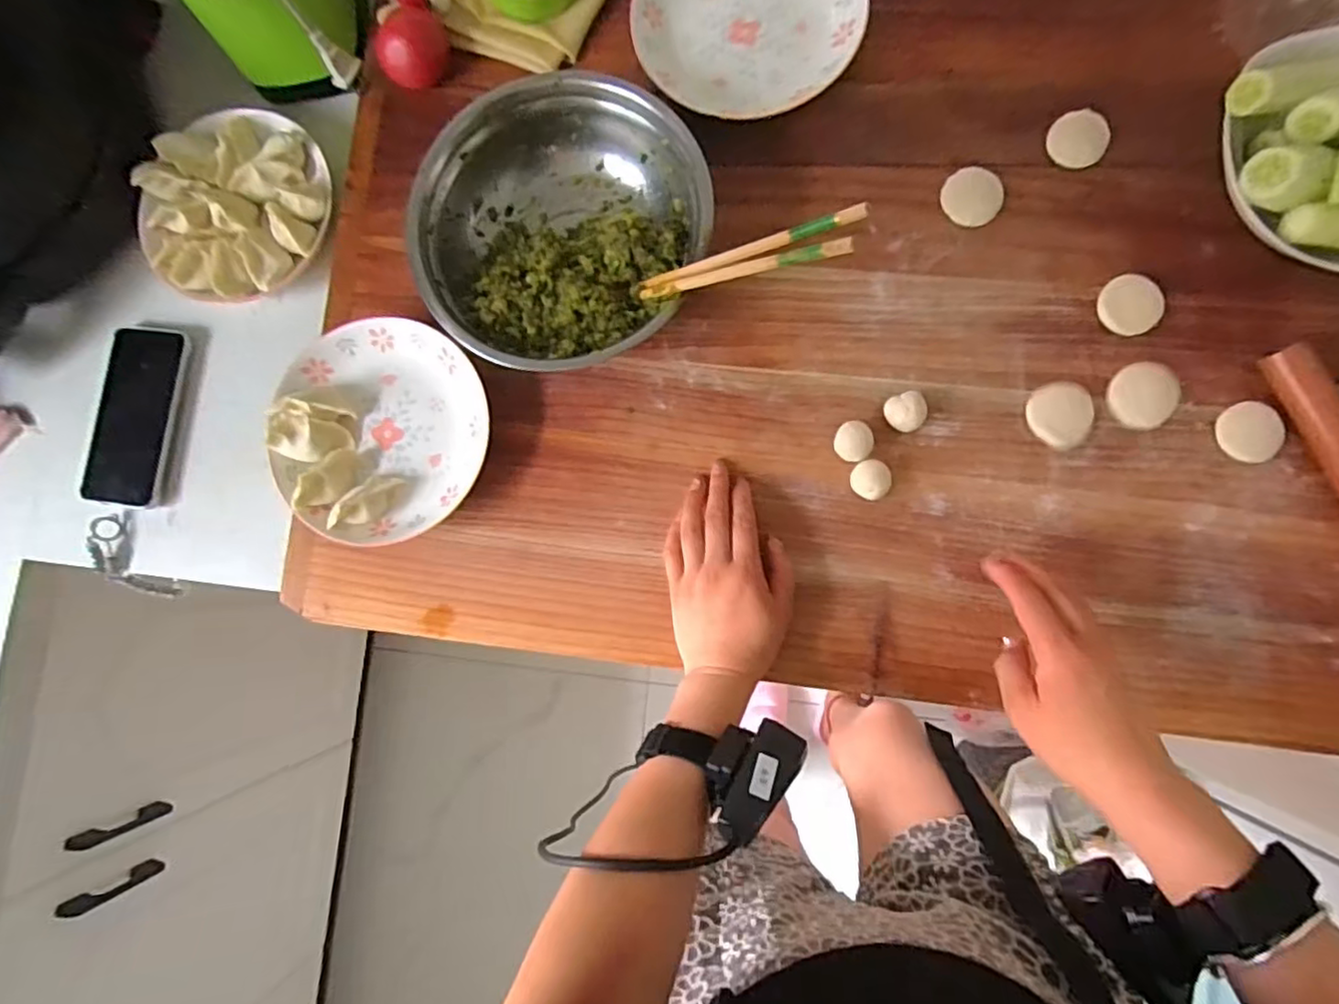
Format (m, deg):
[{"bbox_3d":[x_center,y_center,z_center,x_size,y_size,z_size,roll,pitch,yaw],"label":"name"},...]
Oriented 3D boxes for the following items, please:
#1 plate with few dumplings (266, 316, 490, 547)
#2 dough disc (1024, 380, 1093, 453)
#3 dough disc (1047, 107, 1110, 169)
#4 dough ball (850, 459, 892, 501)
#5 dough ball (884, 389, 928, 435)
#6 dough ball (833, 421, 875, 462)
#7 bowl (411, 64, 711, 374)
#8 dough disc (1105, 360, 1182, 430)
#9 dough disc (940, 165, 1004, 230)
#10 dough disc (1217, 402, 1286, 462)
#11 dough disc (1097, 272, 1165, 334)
[{"bbox_3d":[-0.226,-0.057,0.503,0.154,0.044,0.173,2,86,5],"label":"plate with few dumplings"},{"bbox_3d":[0.290,-0.064,0.476,0.044,0.005,0.047,0,86,5],"label":"dough disc"},{"bbox_3d":[0.313,-0.278,0.491,0.039,0.010,0.042,0,86,5],"label":"dough disc"},{"bbox_3d":[0.150,-0.016,0.478,0.029,0.016,0.029,0,86,5],"label":"dough ball"},{"bbox_3d":[0.176,-0.067,0.479,0.027,0.023,0.029,0,86,5],"label":"dough ball"},{"bbox_3d":[0.139,-0.045,0.484,0.028,0.014,0.029,0,86,5],"label":"dough ball"},{"bbox_3d":[-0.084,-0.209,0.491,0.213,0.063,0.215,0,86,5],"label":"bowl"},{"bbox_3d":[0.349,-0.078,0.471,0.045,0.010,0.048,0,86,5],"label":"dough disc"},{"bbox_3d":[0.235,-0.235,0.494,0.045,0.011,0.044,0,86,5],"label":"dough disc"},{"bbox_3d":[0.419,-0.050,0.462,0.040,0.012,0.043,0,86,5],"label":"dough disc"},{"bbox_3d":[0.344,-0.147,0.478,0.043,0.010,0.044,0,86,5],"label":"dough disc"}]

